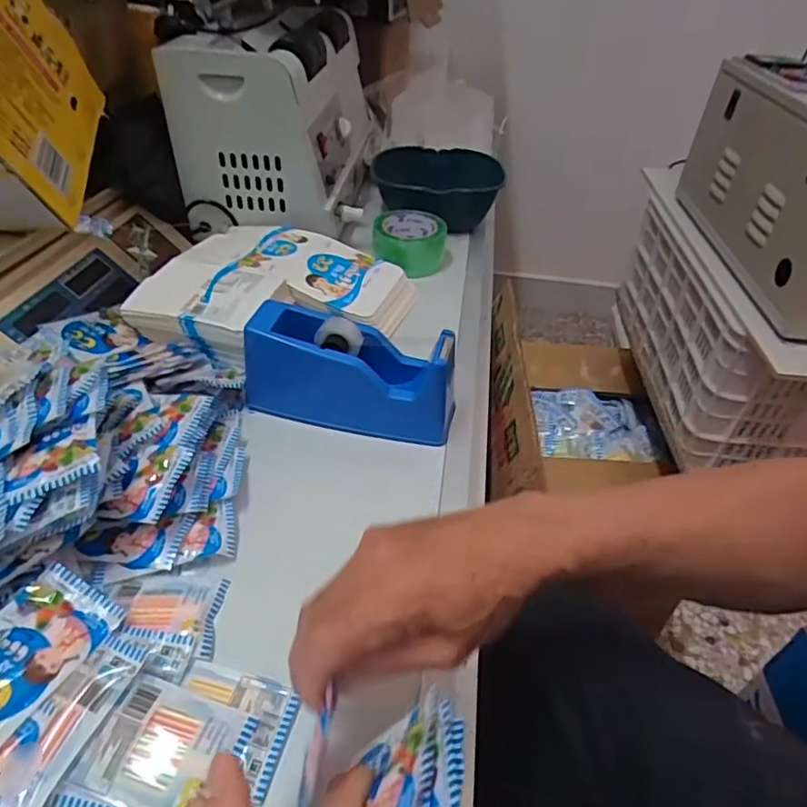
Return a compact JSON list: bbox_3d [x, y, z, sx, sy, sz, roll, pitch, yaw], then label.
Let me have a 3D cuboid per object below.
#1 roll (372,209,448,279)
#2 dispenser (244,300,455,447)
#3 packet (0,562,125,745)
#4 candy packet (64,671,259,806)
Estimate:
[{"bbox_3d":[0.009,-0.235,0.840,0.104,0.061,0.103,3,41,-1],"label":"roll"},{"bbox_3d":[-0.050,-0.030,0.554,0.198,0.094,0.063,12,42,9],"label":"dispenser"},{"bbox_3d":[-0.236,0.153,0.358,0.067,0.019,0.094,25,45,23],"label":"packet"},{"bbox_3d":[-0.140,0.203,0.337,0.084,0.017,0.063,13,42,11],"label":"candy packet"}]

